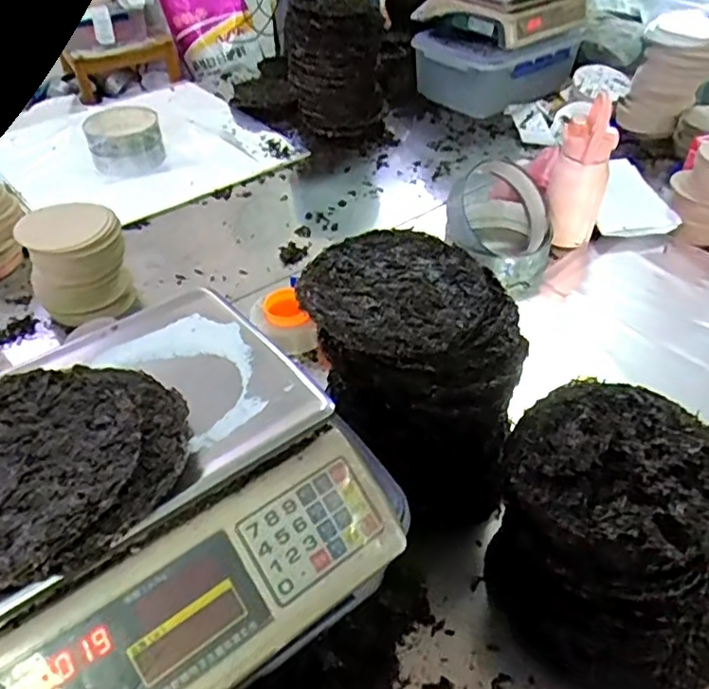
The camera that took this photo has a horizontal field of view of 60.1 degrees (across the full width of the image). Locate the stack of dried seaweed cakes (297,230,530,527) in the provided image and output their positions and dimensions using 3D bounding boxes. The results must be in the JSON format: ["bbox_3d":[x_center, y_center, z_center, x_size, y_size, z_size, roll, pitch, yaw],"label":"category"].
[{"bbox_3d":[0.061,0.046,0.727,0.225,0.275,0.225,-4,43,-4],"label":"stack of dried seaweed cakes"}]

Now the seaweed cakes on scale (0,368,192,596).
[{"bbox_3d":[-0.234,0.080,0.451,0.204,0.026,0.194,0,43,0],"label":"seaweed cakes on scale"}]

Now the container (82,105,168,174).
[{"bbox_3d":[-0.567,-0.503,1.516,0.176,0.101,0.189,-15,44,-15],"label":"container"}]

